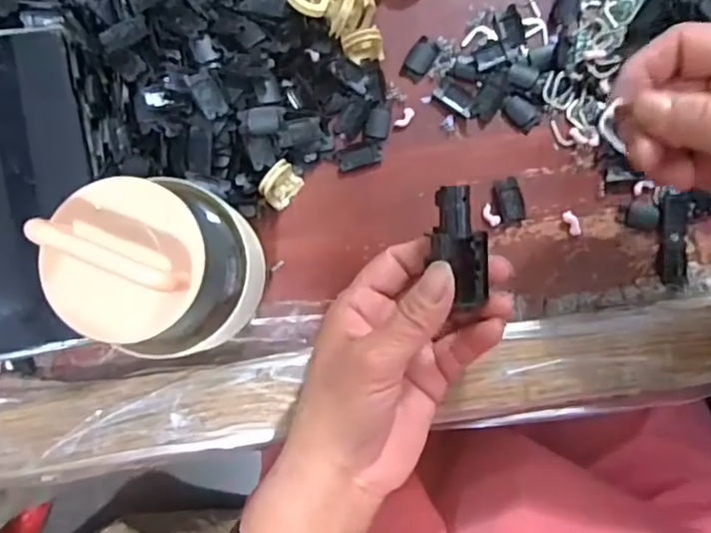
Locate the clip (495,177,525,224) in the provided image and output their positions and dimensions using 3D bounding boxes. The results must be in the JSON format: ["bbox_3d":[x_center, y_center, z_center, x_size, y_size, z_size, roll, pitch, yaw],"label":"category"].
[{"bbox_3d":[0.084,-0.036,0.323,0.014,0.004,0.024,-11,91,0],"label":"clip"}]

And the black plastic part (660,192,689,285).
[{"bbox_3d":[0.170,-0.015,0.318,0.014,0.005,0.049,-1,91,0],"label":"black plastic part"}]

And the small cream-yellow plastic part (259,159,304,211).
[{"bbox_3d":[-0.039,-0.043,0.314,0.016,0.019,0.022,37,91,0],"label":"small cream-yellow plastic part"}]

